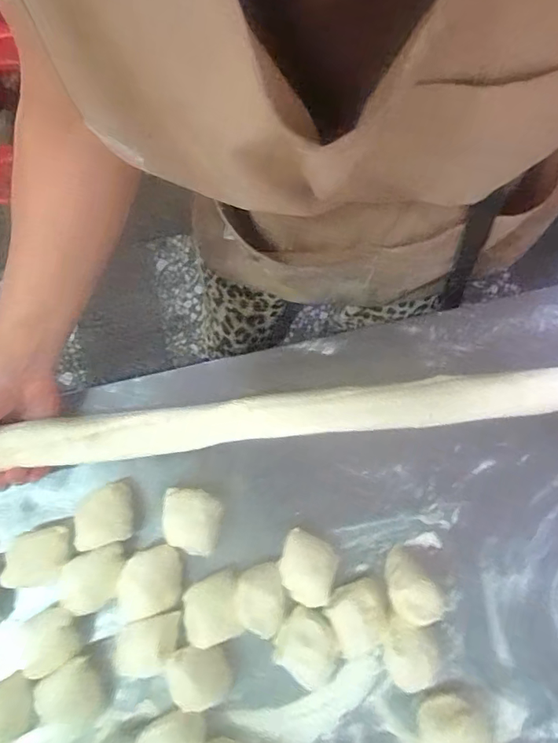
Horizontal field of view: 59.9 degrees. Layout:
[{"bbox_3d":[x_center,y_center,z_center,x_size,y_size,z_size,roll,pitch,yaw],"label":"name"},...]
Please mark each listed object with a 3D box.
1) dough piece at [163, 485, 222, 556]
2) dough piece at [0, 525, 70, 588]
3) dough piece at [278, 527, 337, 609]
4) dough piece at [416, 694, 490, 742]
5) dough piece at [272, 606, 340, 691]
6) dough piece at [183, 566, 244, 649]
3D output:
[{"bbox_3d":[-0.076,0.127,0.416,0.050,0.030,0.050,11,75,1],"label":"dough piece"},{"bbox_3d":[-0.204,0.157,0.411,0.055,0.021,0.044,-9,75,-4],"label":"dough piece"},{"bbox_3d":[0.023,0.165,0.410,0.045,0.026,0.053,17,75,3],"label":"dough piece"},{"bbox_3d":[0.135,0.279,0.376,0.050,0.030,0.047,1,75,-2],"label":"dough piece"},{"bbox_3d":[0.024,0.223,0.394,0.050,0.024,0.048,1,75,-2],"label":"dough piece"},{"bbox_3d":[-0.054,0.195,0.398,0.051,0.027,0.047,-21,77,-8],"label":"dough piece"}]

